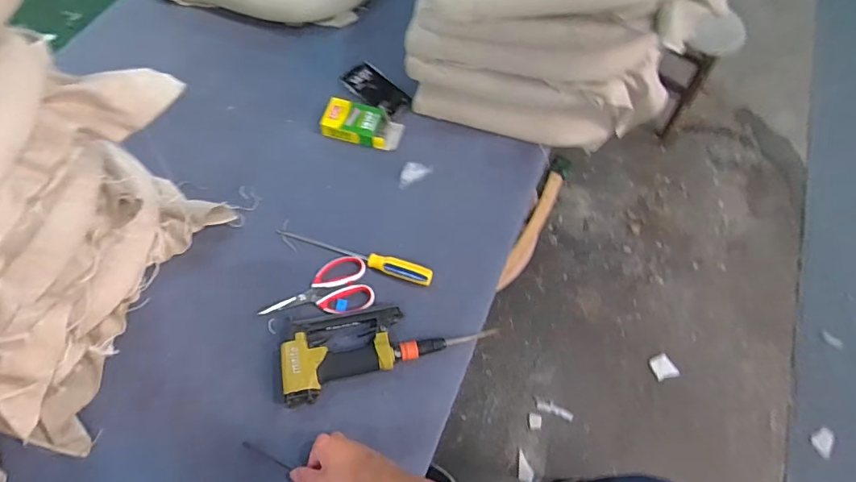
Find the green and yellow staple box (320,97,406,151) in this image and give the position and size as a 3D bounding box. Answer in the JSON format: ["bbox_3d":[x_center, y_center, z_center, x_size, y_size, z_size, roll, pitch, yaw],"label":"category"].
[{"bbox_3d":[-0.134,-0.243,0.943,0.160,0.038,0.082,13,63,4],"label":"green and yellow staple box"}]

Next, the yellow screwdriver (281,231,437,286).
[{"bbox_3d":[-0.129,0.023,0.818,0.284,0.023,0.026,18,64,7],"label":"yellow screwdriver"}]

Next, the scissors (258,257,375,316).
[{"bbox_3d":[-0.189,0.081,0.791,0.183,0.019,0.096,-5,64,-5],"label":"scissors"}]

